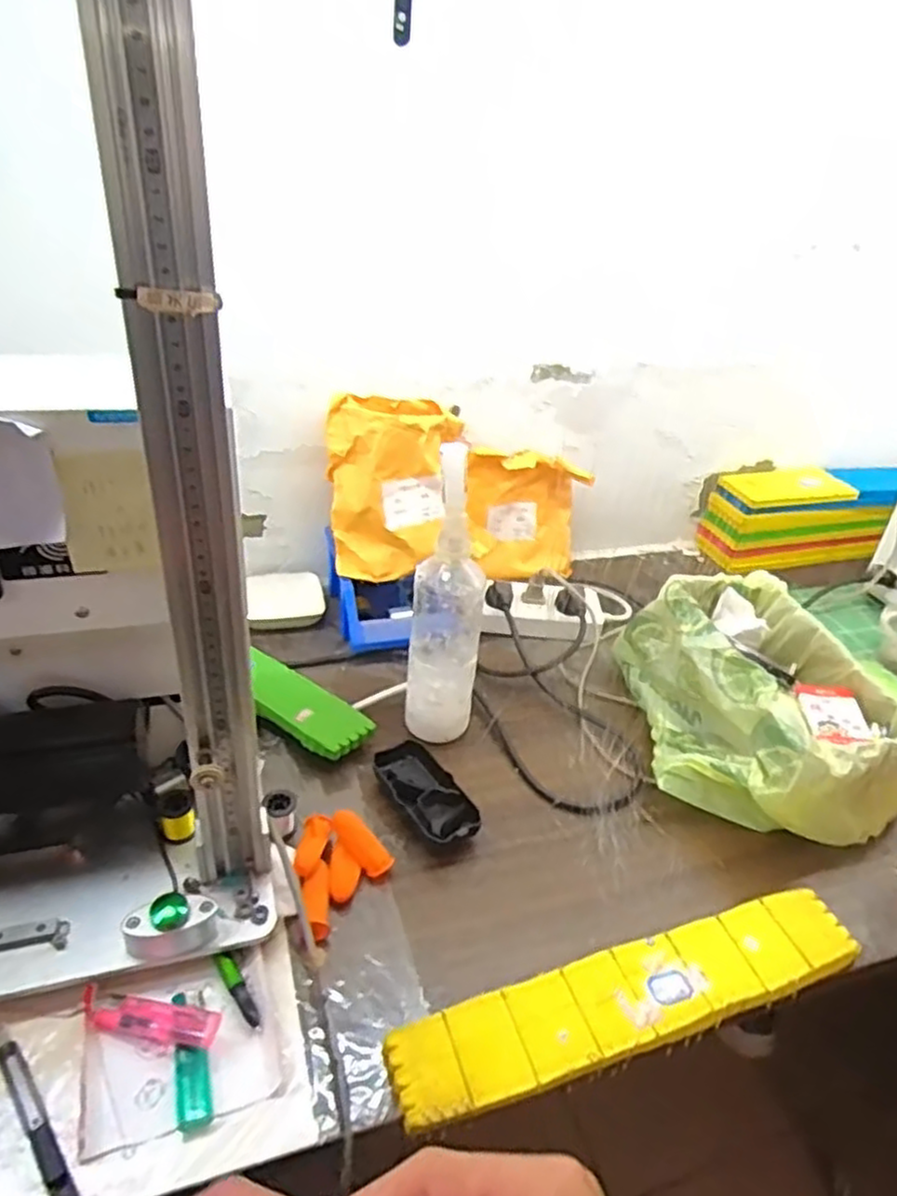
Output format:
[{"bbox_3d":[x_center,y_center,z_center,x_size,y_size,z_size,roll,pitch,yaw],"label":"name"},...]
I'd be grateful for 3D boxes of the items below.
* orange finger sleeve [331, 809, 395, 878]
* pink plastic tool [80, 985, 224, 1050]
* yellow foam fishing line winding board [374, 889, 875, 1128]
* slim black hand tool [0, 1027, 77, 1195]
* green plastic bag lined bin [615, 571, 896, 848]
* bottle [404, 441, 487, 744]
[{"bbox_3d":[-0.070,0.196,0.581,0.058,0.015,0.021,44,45,13],"label":"orange finger sleeve"},{"bbox_3d":[-0.191,0.266,0.462,0.091,0.015,0.026,8,33,4],"label":"pink plastic tool"},{"bbox_3d":[0.132,0.279,0.505,0.350,0.022,0.063,-8,35,-19],"label":"yellow foam fishing line winding board"},{"bbox_3d":[-0.234,0.304,0.415,0.012,0.013,0.136,-24,43,-37],"label":"slim black hand tool"},{"bbox_3d":[0.290,0.093,0.693,0.206,0.097,0.268,0,33,-8],"label":"green plastic bag lined bin"},{"bbox_3d":[0.000,0.003,0.641,0.061,0.272,0.052,3,33,-4],"label":"bottle"}]

